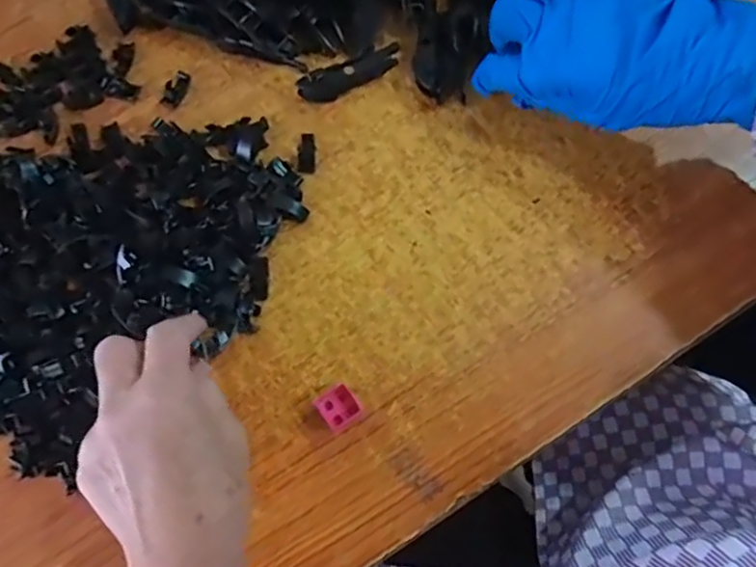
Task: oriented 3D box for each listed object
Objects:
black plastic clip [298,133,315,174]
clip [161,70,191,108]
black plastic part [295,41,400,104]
[{"bbox_3d":[-0.047,-0.088,0.402,0.010,0.007,0.028,4,75,1],"label":"black plastic clip"},{"bbox_3d":[-0.142,-0.137,0.417,0.014,0.007,0.028,15,75,4],"label":"clip"},{"bbox_3d":[-0.020,-0.145,0.412,0.073,0.019,0.016,-29,77,-7],"label":"black plastic part"}]

